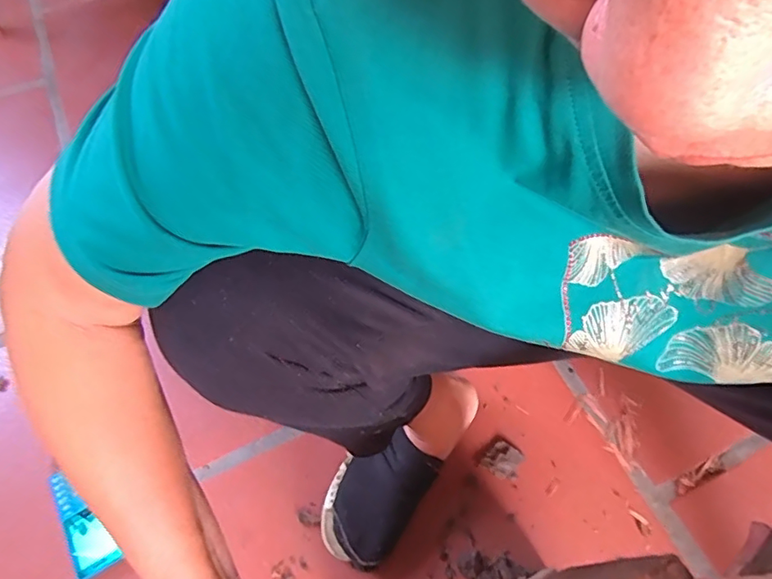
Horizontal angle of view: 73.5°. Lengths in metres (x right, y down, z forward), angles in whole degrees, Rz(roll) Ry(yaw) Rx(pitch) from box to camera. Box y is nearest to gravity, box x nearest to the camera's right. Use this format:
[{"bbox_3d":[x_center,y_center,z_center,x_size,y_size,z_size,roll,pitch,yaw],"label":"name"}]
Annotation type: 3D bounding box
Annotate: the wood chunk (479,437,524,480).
[{"bbox_3d":[0.138,0.200,0.608,0.039,0.009,0.042,36,69,19],"label":"wood chunk"}]

